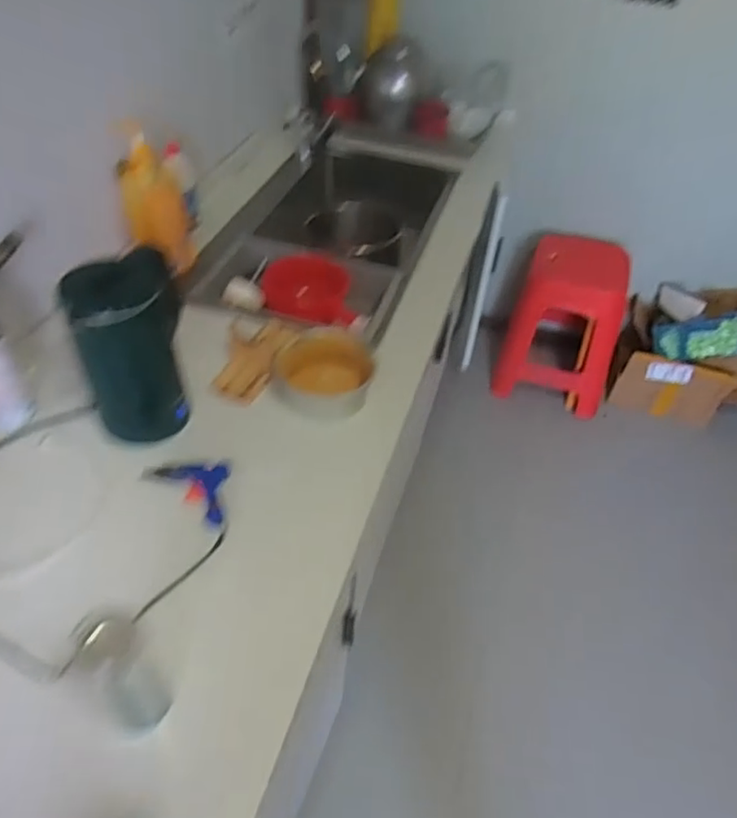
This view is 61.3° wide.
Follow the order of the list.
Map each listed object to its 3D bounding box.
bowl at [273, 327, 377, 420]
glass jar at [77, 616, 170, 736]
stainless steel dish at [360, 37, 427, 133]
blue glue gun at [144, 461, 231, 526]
[{"bbox_3d":[-0.075,-0.059,1.058,0.170,0.083,0.154,-1,47,-3],"label":"bowl"},{"bbox_3d":[-0.253,0.280,0.645,0.058,0.173,0.056,1,47,-1],"label":"glass jar"},{"bbox_3d":[0.077,-0.931,1.761,0.181,0.184,0.215,5,47,3],"label":"stainless steel dish"},{"bbox_3d":[-0.264,0.123,0.899,0.114,0.031,0.109,-2,47,-3],"label":"blue glue gun"}]

